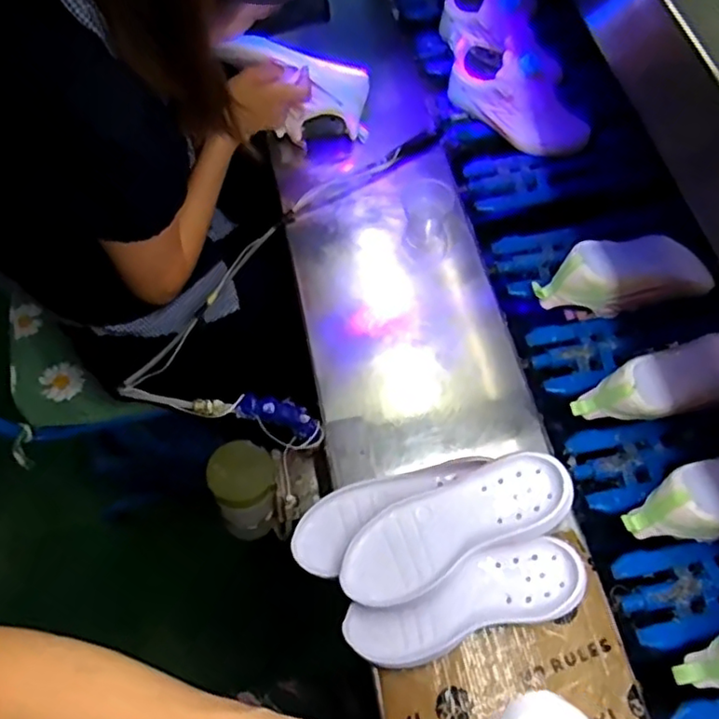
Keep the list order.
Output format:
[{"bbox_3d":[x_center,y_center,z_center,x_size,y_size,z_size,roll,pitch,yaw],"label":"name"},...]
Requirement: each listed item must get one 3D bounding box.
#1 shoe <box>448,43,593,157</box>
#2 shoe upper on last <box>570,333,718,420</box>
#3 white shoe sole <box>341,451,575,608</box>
[{"bbox_3d":[0.223,-0.363,0.849,0.202,0.108,0.082,29,68,16],"label":"shoe"},{"bbox_3d":[0.343,0.022,0.690,0.208,0.071,0.073,-15,63,-5],"label":"shoe upper on last"},{"bbox_3d":[0.088,0.155,0.594,0.223,0.024,0.084,-26,62,-2],"label":"white shoe sole"}]

